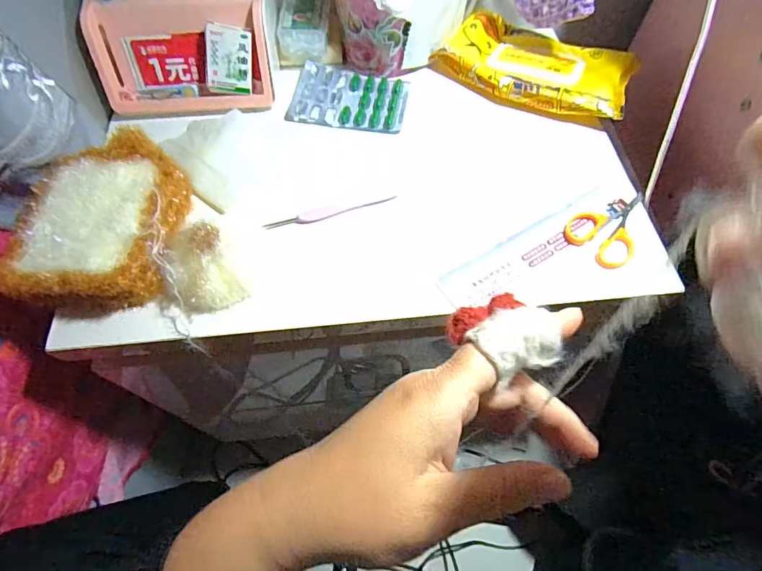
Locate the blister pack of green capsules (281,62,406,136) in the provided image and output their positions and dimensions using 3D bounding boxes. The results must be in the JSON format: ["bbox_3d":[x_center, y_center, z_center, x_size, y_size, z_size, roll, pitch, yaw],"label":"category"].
[{"bbox_3d":[-0.032,-0.199,0.458,0.117,0.010,0.083,10,61,5],"label":"blister pack of green capsules"}]

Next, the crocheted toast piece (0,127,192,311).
[{"bbox_3d":[-0.227,-0.052,0.350,0.126,0.037,0.154,-5,61,-3],"label":"crocheted toast piece"}]

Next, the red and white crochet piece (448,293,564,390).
[{"bbox_3d":[0.059,0.024,0.202,0.051,0.015,0.034,-18,62,-10],"label":"red and white crochet piece"}]

